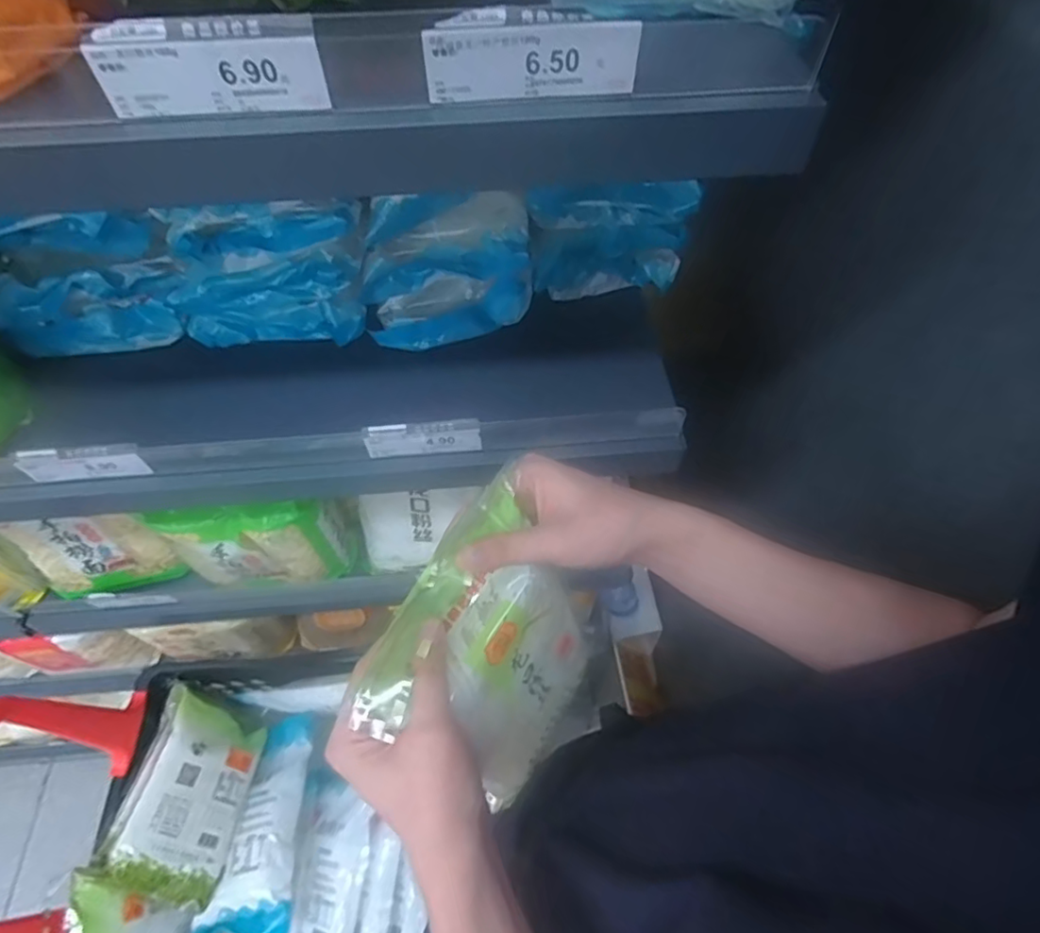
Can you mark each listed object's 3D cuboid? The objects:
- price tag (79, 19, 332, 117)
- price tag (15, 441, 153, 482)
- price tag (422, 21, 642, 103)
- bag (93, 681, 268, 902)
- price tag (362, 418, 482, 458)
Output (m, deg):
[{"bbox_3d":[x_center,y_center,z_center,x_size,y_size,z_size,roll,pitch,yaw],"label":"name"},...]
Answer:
[{"bbox_3d":[-0.139,-0.178,0.269,0.097,0.035,0.004,-5,57,-3],"label":"price tag"},{"bbox_3d":[-0.379,-0.003,0.520,0.099,0.036,0.008,-5,38,-6],"label":"price tag"},{"bbox_3d":[0.005,-0.188,0.278,0.097,0.030,0.004,-4,57,-2],"label":"price tag"},{"bbox_3d":[-0.443,0.435,0.802,0.071,0.143,0.225,-25,39,26],"label":"bag"},{"bbox_3d":[-0.086,-0.026,0.537,0.100,0.037,0.011,-6,57,-4],"label":"price tag"}]

